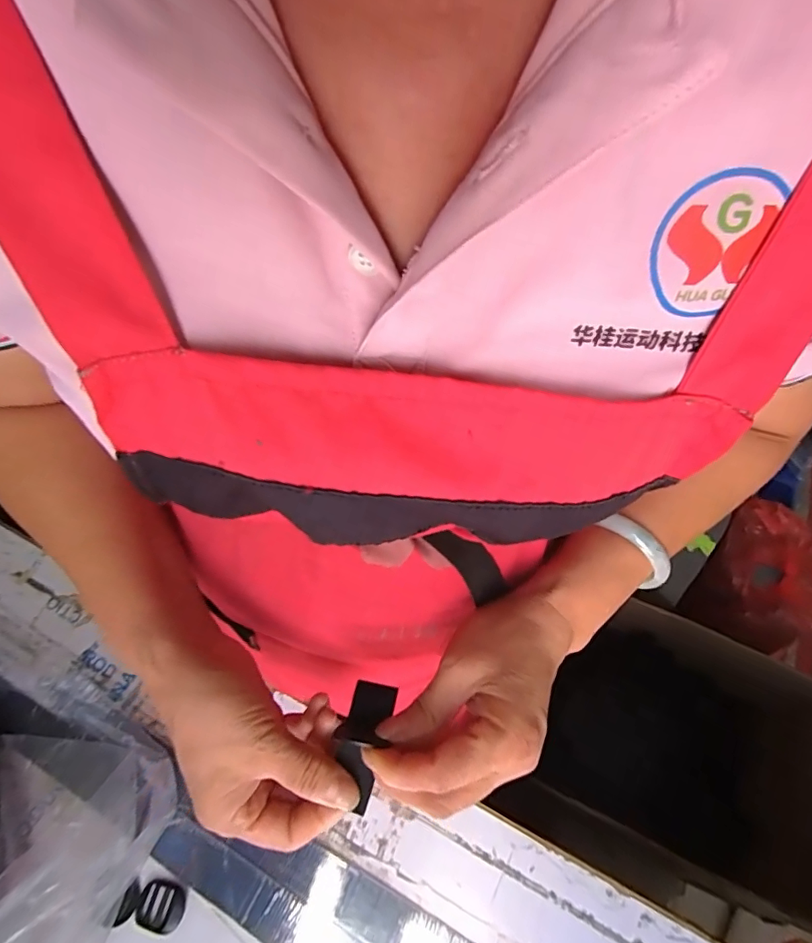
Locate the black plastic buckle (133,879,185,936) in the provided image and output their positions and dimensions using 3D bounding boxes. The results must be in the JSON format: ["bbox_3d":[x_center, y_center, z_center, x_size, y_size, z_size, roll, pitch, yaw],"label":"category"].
[{"bbox_3d":[-0.203,0.361,0.400,0.038,0.007,0.030,16,60,5],"label":"black plastic buckle"}]

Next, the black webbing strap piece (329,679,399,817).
[{"bbox_3d":[-0.026,0.152,0.268,0.025,0.030,0.064,15,86,5],"label":"black webbing strap piece"}]

